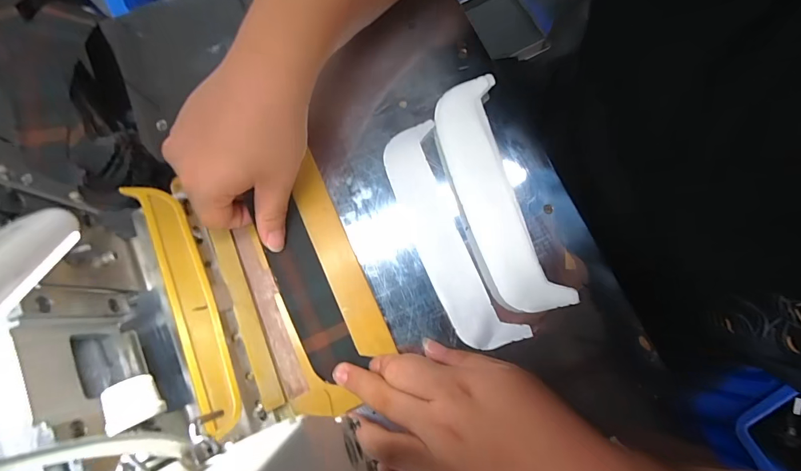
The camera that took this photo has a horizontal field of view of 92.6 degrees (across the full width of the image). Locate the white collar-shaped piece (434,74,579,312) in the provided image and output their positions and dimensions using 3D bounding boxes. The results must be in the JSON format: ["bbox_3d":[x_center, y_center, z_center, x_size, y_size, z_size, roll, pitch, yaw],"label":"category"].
[{"bbox_3d":[0.077,-0.034,0.313,0.055,0.015,0.196,-16,79,-3],"label":"white collar-shaped piece"}]

